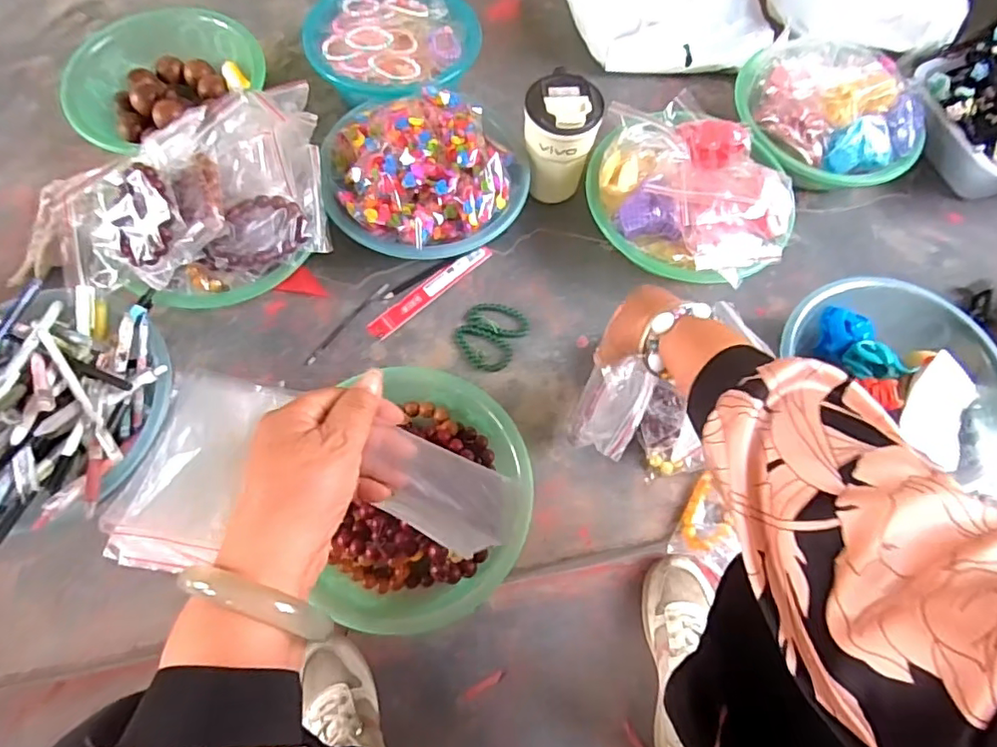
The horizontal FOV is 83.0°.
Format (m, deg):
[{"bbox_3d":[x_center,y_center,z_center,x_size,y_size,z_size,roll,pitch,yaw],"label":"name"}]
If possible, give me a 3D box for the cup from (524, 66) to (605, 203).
[{"bbox_3d":[0.071,-0.273,0.666,0.082,0.126,0.087,1,66,-2],"label":"cup"}]

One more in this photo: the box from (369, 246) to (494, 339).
[{"bbox_3d":[-0.080,-0.099,0.667,0.170,0.009,0.026,-39,73,-17],"label":"box"}]

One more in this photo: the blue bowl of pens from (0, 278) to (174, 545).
[{"bbox_3d":[-0.434,0.034,0.530,0.221,0.117,0.229,1,66,-2],"label":"blue bowl of pens"}]

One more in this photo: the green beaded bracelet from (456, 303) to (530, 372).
[{"bbox_3d":[-0.010,-0.047,0.650,0.073,0.007,0.084,30,69,11],"label":"green beaded bracelet"}]

